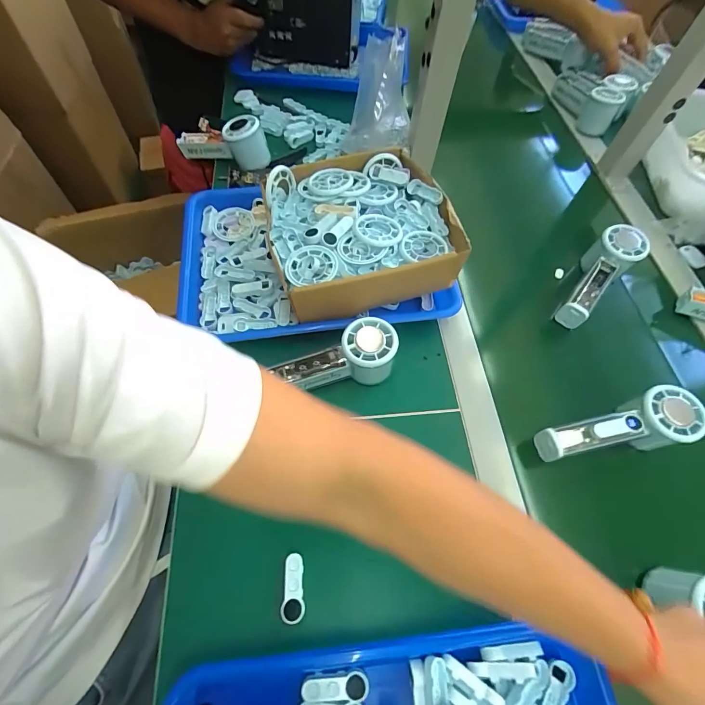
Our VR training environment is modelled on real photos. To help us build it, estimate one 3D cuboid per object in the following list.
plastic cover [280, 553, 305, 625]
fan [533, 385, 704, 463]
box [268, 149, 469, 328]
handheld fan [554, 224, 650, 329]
[{"bbox_3d":[-0.050,0.204,0.317,0.019,0.004,0.050,3,61,-2],"label":"plastic cover"},{"bbox_3d":[0.271,0.082,0.383,0.153,0.050,0.052,-14,62,5],"label":"fan"},{"bbox_3d":[0.007,-0.148,0.461,0.216,0.087,0.203,-9,62,-8],"label":"box"},{"bbox_3d":[0.322,-0.096,0.481,0.053,0.056,0.153,35,79,15],"label":"handheld fan"}]

